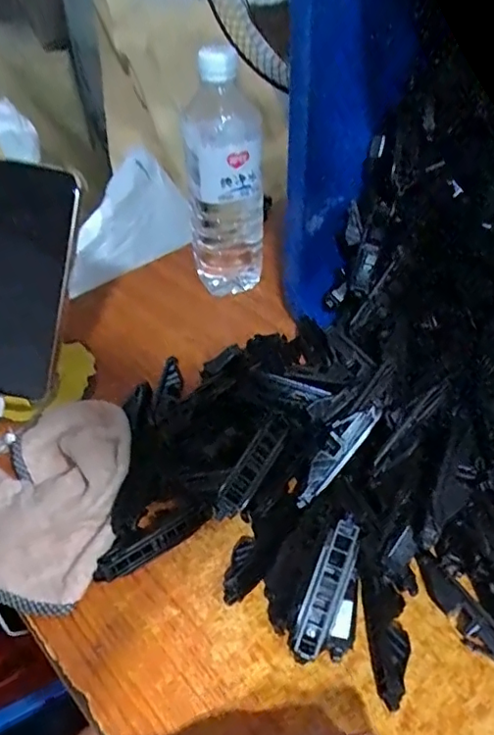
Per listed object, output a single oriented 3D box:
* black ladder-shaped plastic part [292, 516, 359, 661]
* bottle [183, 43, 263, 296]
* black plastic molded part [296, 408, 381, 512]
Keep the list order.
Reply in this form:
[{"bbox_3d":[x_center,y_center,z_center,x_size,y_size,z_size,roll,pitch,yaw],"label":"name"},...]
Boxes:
[{"bbox_3d":[0.045,0.124,0.315,0.020,0.011,0.074,18,73,19],"label":"black ladder-shaped plastic part"},{"bbox_3d":[-0.022,-0.169,0.518,0.072,0.209,0.058,-2,43,0],"label":"bottle"},{"bbox_3d":[0.058,0.057,0.367,0.022,0.011,0.077,35,85,32],"label":"black plastic molded part"}]

